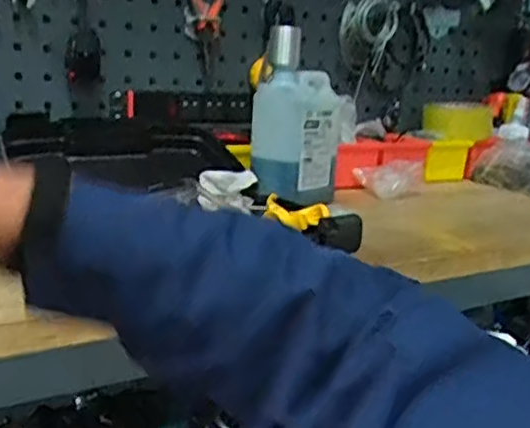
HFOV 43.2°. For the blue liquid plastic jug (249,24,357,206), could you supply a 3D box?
[{"bbox_3d":[0.049,-0.128,0.880,0.077,0.208,0.120,15,17,42],"label":"blue liquid plastic jug"}]

